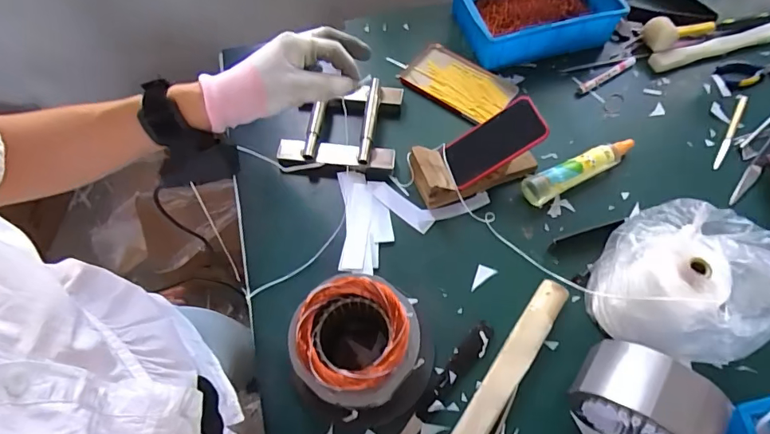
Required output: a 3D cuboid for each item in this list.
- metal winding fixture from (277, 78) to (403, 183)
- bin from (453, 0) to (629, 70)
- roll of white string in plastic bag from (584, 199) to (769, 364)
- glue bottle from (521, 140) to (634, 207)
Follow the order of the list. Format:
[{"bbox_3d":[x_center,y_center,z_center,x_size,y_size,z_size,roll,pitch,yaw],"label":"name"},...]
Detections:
[{"bbox_3d":[-0.074,-0.163,0.776,0.194,0.072,0.190,6,62,3],"label":"metal winding fixture"},{"bbox_3d":[0.286,-0.409,0.893,0.295,0.099,0.194,-20,63,-10],"label":"bin"},{"bbox_3d":[0.401,0.082,0.589,0.199,0.174,0.201,30,66,15],"label":"roll of white string in plastic bag"},{"bbox_3d":[0.324,-0.083,0.757,0.216,0.035,0.050,-26,65,-13],"label":"glue bottle"}]

